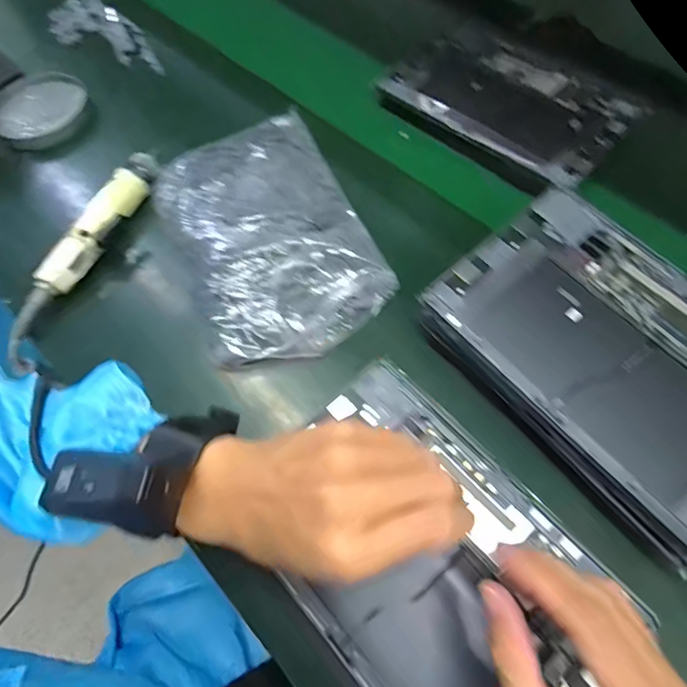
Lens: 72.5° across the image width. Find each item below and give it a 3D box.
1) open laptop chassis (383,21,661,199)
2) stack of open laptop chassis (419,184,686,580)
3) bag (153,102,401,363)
[{"bbox_3d":[0.182,-0.271,0.528,0.253,0.036,0.171,39,71,19],"label":"open laptop chassis"},{"bbox_3d":[0.203,0.009,0.360,0.173,0.044,0.251,-39,69,-16],"label":"stack of open laptop chassis"},{"bbox_3d":[-0.077,-0.111,0.470,0.177,0.045,0.273,-23,65,-9],"label":"bag"}]

